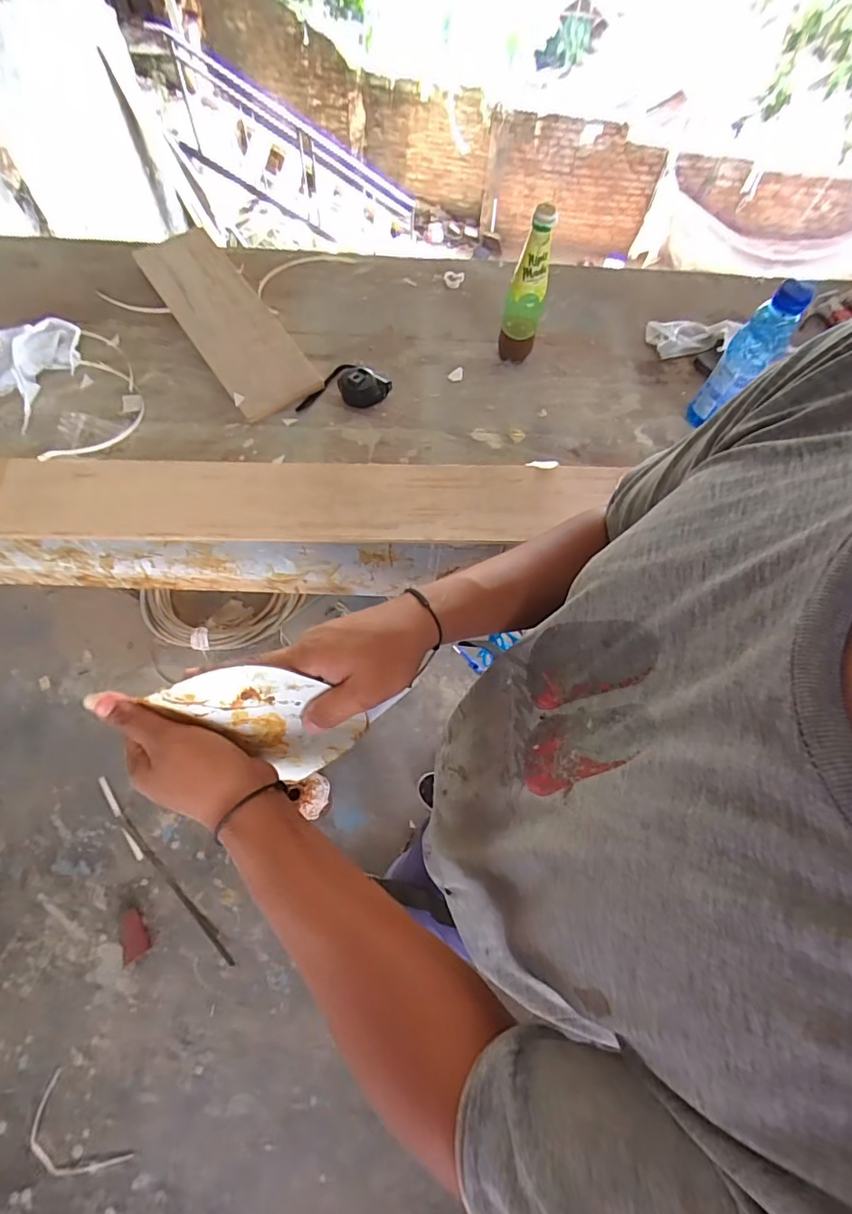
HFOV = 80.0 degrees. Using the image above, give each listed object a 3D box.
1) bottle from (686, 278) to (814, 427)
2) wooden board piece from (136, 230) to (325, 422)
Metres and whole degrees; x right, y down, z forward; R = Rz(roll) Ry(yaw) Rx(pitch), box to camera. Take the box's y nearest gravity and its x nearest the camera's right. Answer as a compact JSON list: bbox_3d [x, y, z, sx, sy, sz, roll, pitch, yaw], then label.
[{"bbox_3d":[0.441,-0.334,0.715,0.057,0.209,0.059,-8,66,-6],"label":"bottle"},{"bbox_3d":[-0.323,-0.469,0.816,0.130,0.023,0.404,-34,77,-8],"label":"wooden board piece"}]

